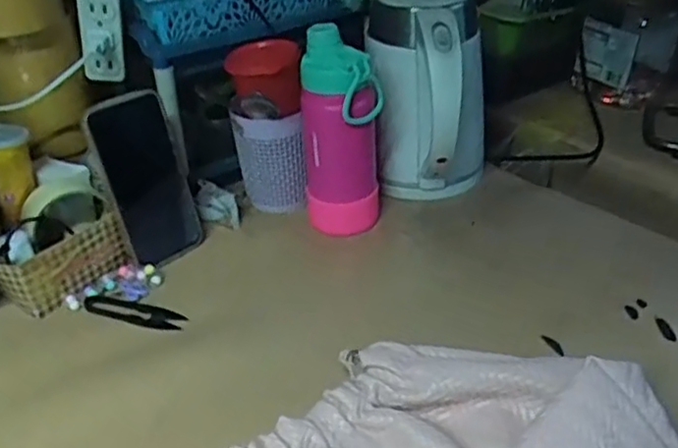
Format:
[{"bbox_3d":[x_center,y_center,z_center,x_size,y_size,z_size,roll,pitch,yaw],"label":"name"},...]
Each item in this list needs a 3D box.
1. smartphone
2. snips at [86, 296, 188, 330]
[{"bbox_3d":[-0.187,-0.043,0.650,0.076,0.172,0.016,-26,33,-23],"label":"smartphone"},{"bbox_3d":[-0.190,0.081,0.611,0.102,0.004,0.025,10,35,18],"label":"snips"}]

